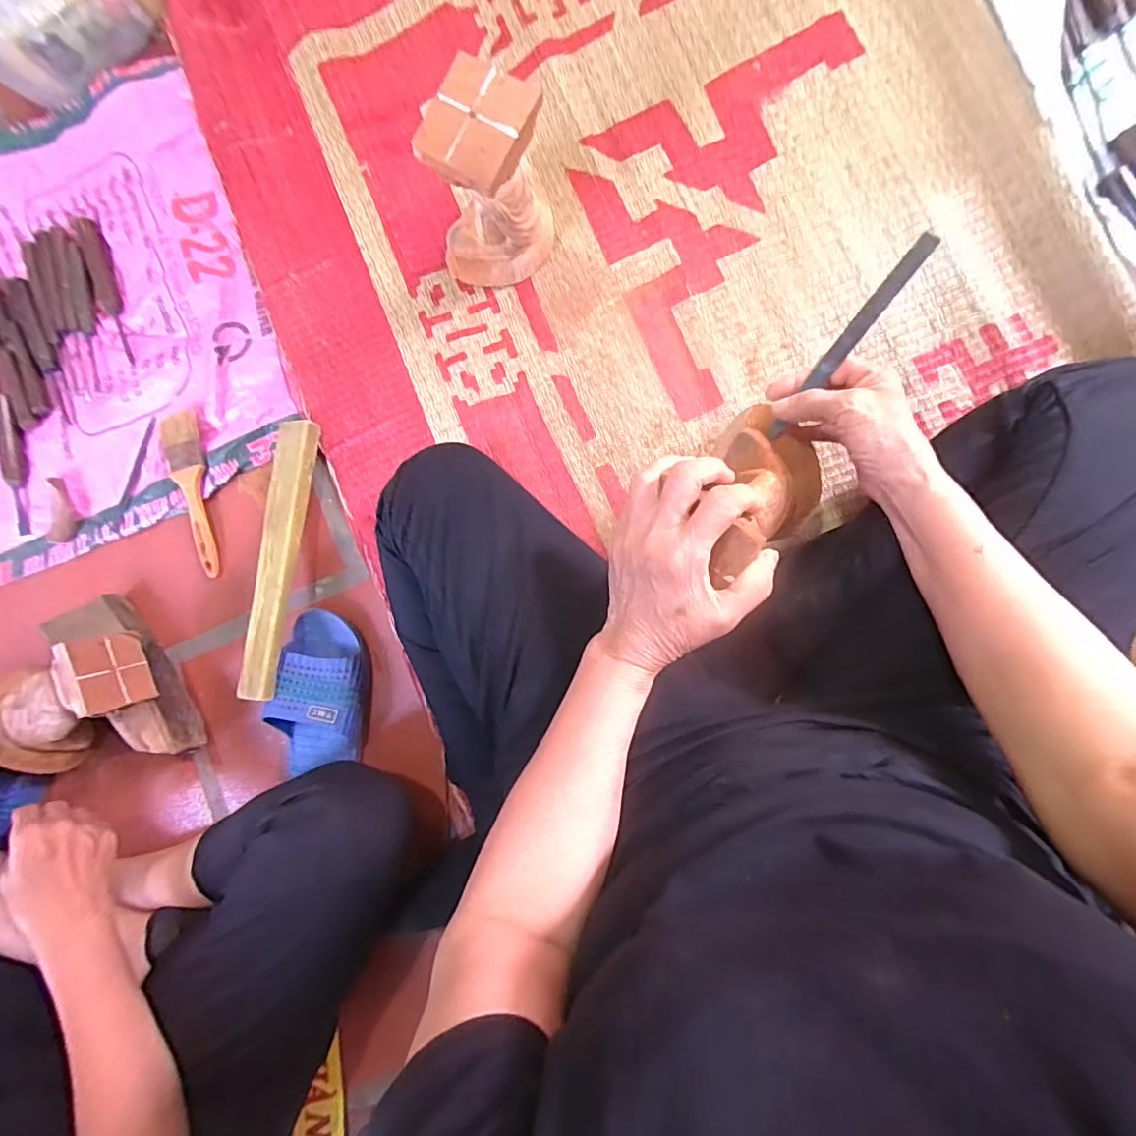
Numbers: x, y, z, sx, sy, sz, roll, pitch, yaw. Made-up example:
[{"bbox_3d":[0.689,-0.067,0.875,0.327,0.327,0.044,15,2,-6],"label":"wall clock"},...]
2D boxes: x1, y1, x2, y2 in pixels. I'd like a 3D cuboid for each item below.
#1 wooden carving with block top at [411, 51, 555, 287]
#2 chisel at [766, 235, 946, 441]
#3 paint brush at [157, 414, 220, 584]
[{"bbox_3d":[-0.068,-0.320,0.490,0.091,0.175,0.104,34,97,7],"label":"wooden carving with block top"},{"bbox_3d":[0.203,-0.164,0.414,0.015,0.010,0.158,37,122,6],"label":"chisel"},{"bbox_3d":[-0.409,-0.081,0.615,0.038,0.022,0.178,-10,91,10],"label":"paint brush"}]

